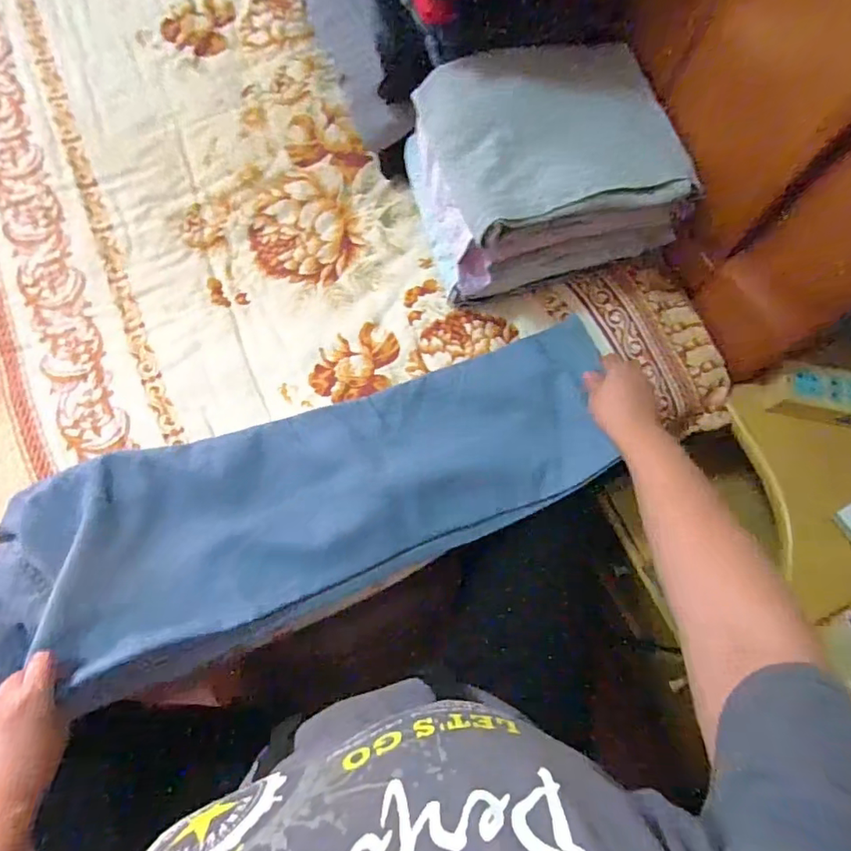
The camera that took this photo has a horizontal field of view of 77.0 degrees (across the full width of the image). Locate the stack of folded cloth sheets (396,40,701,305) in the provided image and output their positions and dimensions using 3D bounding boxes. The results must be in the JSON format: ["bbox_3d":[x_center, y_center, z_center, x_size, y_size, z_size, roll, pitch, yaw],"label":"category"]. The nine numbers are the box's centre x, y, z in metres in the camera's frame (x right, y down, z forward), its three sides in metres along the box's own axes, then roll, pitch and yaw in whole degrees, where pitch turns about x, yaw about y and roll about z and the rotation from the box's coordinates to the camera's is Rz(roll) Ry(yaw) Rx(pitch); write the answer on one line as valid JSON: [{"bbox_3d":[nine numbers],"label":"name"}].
[{"bbox_3d":[0.129,-0.279,0.594,0.254,0.161,0.201,-16,73,-5],"label":"stack of folded cloth sheets"}]

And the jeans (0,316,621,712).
[{"bbox_3d":[-0.168,0.087,0.536,0.763,0.113,0.191,-18,74,-13],"label":"jeans"}]

